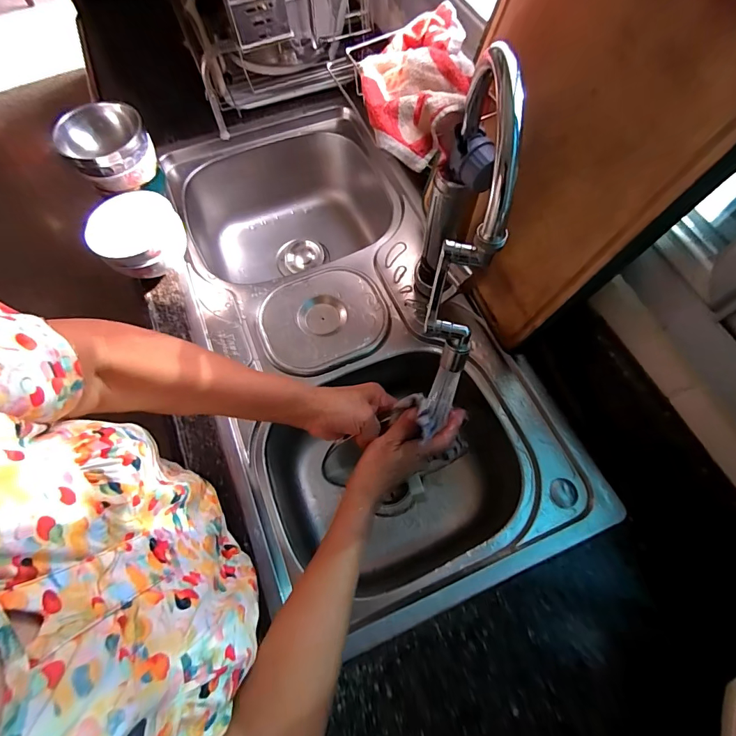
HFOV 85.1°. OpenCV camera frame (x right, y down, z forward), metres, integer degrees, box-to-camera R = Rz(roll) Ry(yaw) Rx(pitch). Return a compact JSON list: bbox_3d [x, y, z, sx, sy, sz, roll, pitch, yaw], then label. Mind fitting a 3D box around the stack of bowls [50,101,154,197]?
[{"bbox_3d":[-0.389,-0.332,0.607,0.116,0.070,0.116,-30,69,-11],"label":"stack of bowls"}]

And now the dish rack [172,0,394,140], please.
[{"bbox_3d":[-0.140,-0.563,0.632,0.292,0.307,0.201,-13,67,-4],"label":"dish rack"}]

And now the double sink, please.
[{"bbox_3d":[-0.047,-0.066,0.695,0.416,0.203,0.863,-21,68,-8],"label":"double sink"}]

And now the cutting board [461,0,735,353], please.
[{"bbox_3d":[0.187,-0.224,0.426,0.019,0.388,0.289,-16,69,-17],"label":"cutting board"}]

